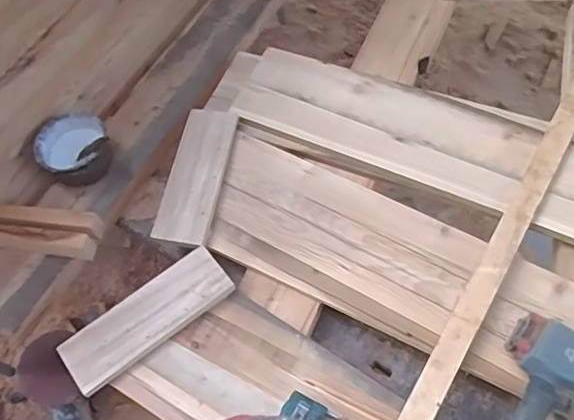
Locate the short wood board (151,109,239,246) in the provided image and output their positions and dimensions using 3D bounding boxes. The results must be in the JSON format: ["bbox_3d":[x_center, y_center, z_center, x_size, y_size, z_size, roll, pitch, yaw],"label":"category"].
[{"bbox_3d":[-0.168,-0.069,1.081,0.102,0.015,0.287,9,63,8],"label":"short wood board"}]

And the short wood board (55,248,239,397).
[{"bbox_3d":[-0.235,0.178,0.957,0.286,0.027,0.103,-35,66,-14],"label":"short wood board"}]

